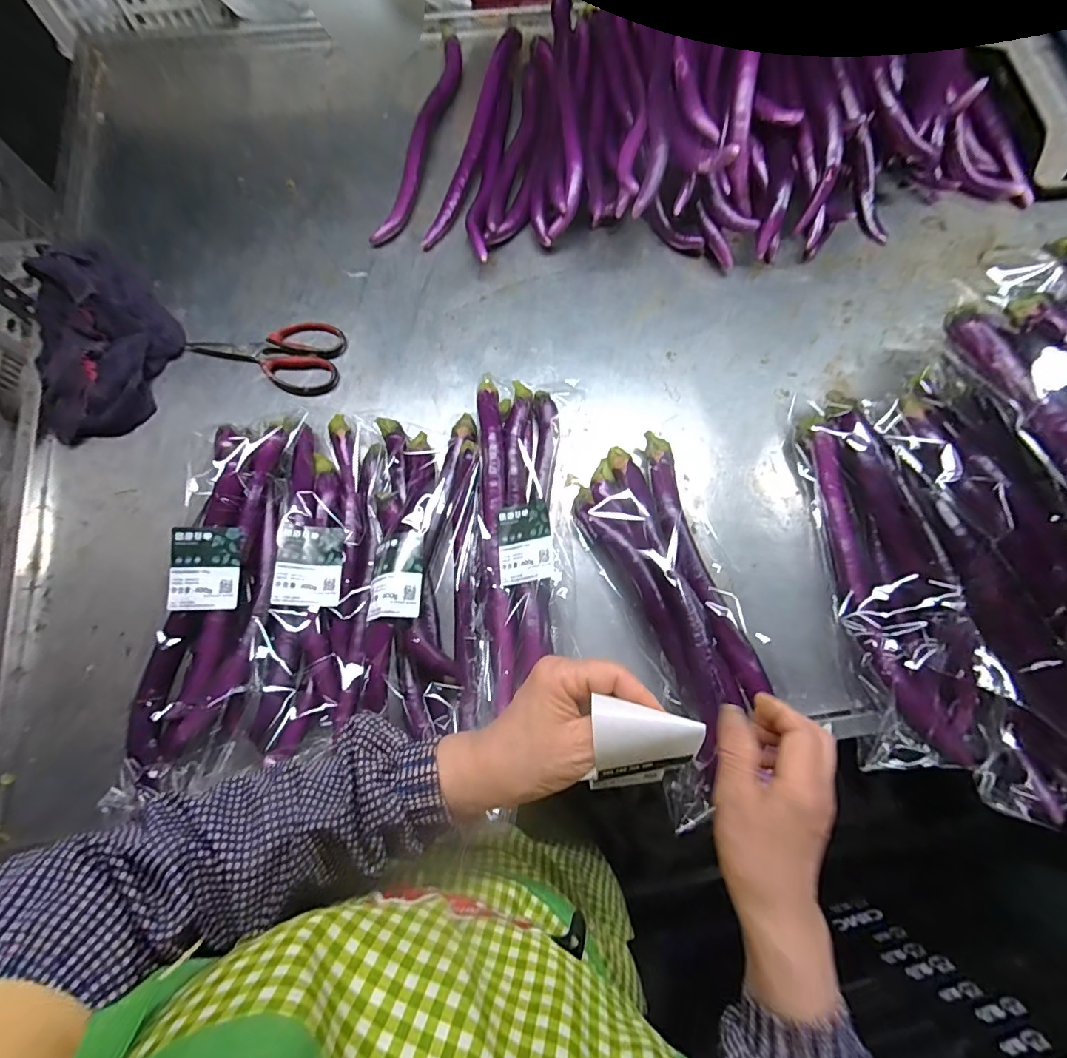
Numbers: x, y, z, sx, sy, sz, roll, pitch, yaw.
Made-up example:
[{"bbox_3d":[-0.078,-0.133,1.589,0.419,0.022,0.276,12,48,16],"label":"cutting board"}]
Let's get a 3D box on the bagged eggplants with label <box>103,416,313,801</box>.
[{"bbox_3d":[-0.313,0.062,0.478,0.107,0.070,0.383,8,75,1],"label":"bagged eggplants with label"}]

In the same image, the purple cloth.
[{"bbox_3d":[-0.520,-0.241,0.569,0.151,0.058,0.264,-14,76,-5],"label":"purple cloth"}]

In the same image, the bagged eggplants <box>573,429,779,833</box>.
[{"bbox_3d":[0.142,0.079,0.482,0.129,0.062,0.363,-13,72,-3],"label":"bagged eggplants"}]

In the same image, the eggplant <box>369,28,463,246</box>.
[{"bbox_3d":[-0.157,-0.558,0.671,0.036,0.026,0.374,13,76,2],"label":"eggplant"}]

